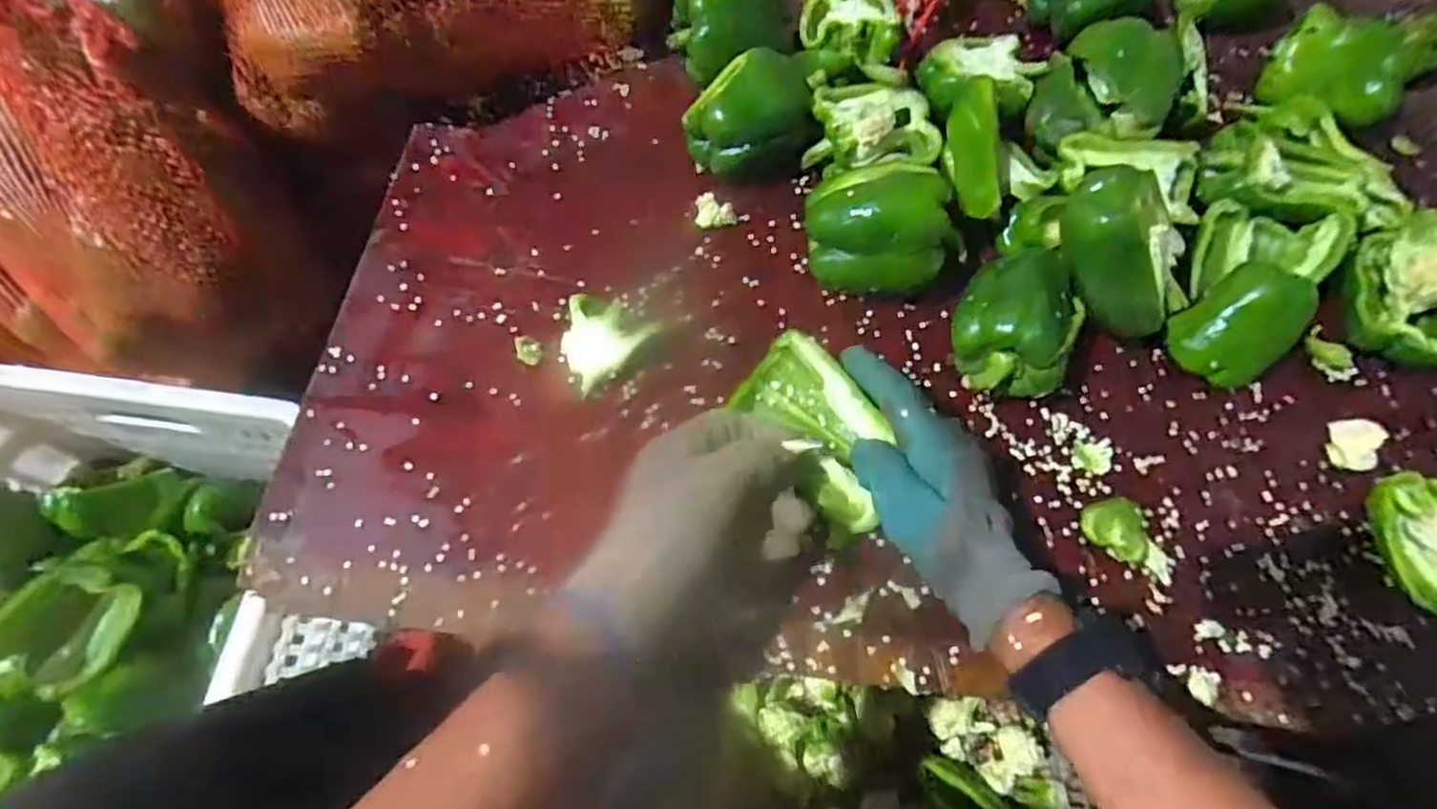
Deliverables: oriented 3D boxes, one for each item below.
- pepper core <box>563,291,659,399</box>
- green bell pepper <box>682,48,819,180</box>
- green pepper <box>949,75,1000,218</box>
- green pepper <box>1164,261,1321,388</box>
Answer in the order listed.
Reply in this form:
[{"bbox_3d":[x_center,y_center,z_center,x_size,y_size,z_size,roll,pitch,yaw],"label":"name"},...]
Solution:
[{"bbox_3d":[-0.082,-0.045,0.468,0.051,0.026,0.063,37,70,12],"label":"pepper core"},{"bbox_3d":[0.025,-0.214,0.519,0.100,0.076,0.067,-5,68,-4],"label":"green bell pepper"},{"bbox_3d":[0.183,-0.180,0.502,0.019,0.045,0.110,12,70,-27],"label":"green pepper"},{"bbox_3d":[0.369,-0.056,0.486,0.084,0.060,0.065,-31,72,-14],"label":"green pepper"}]

